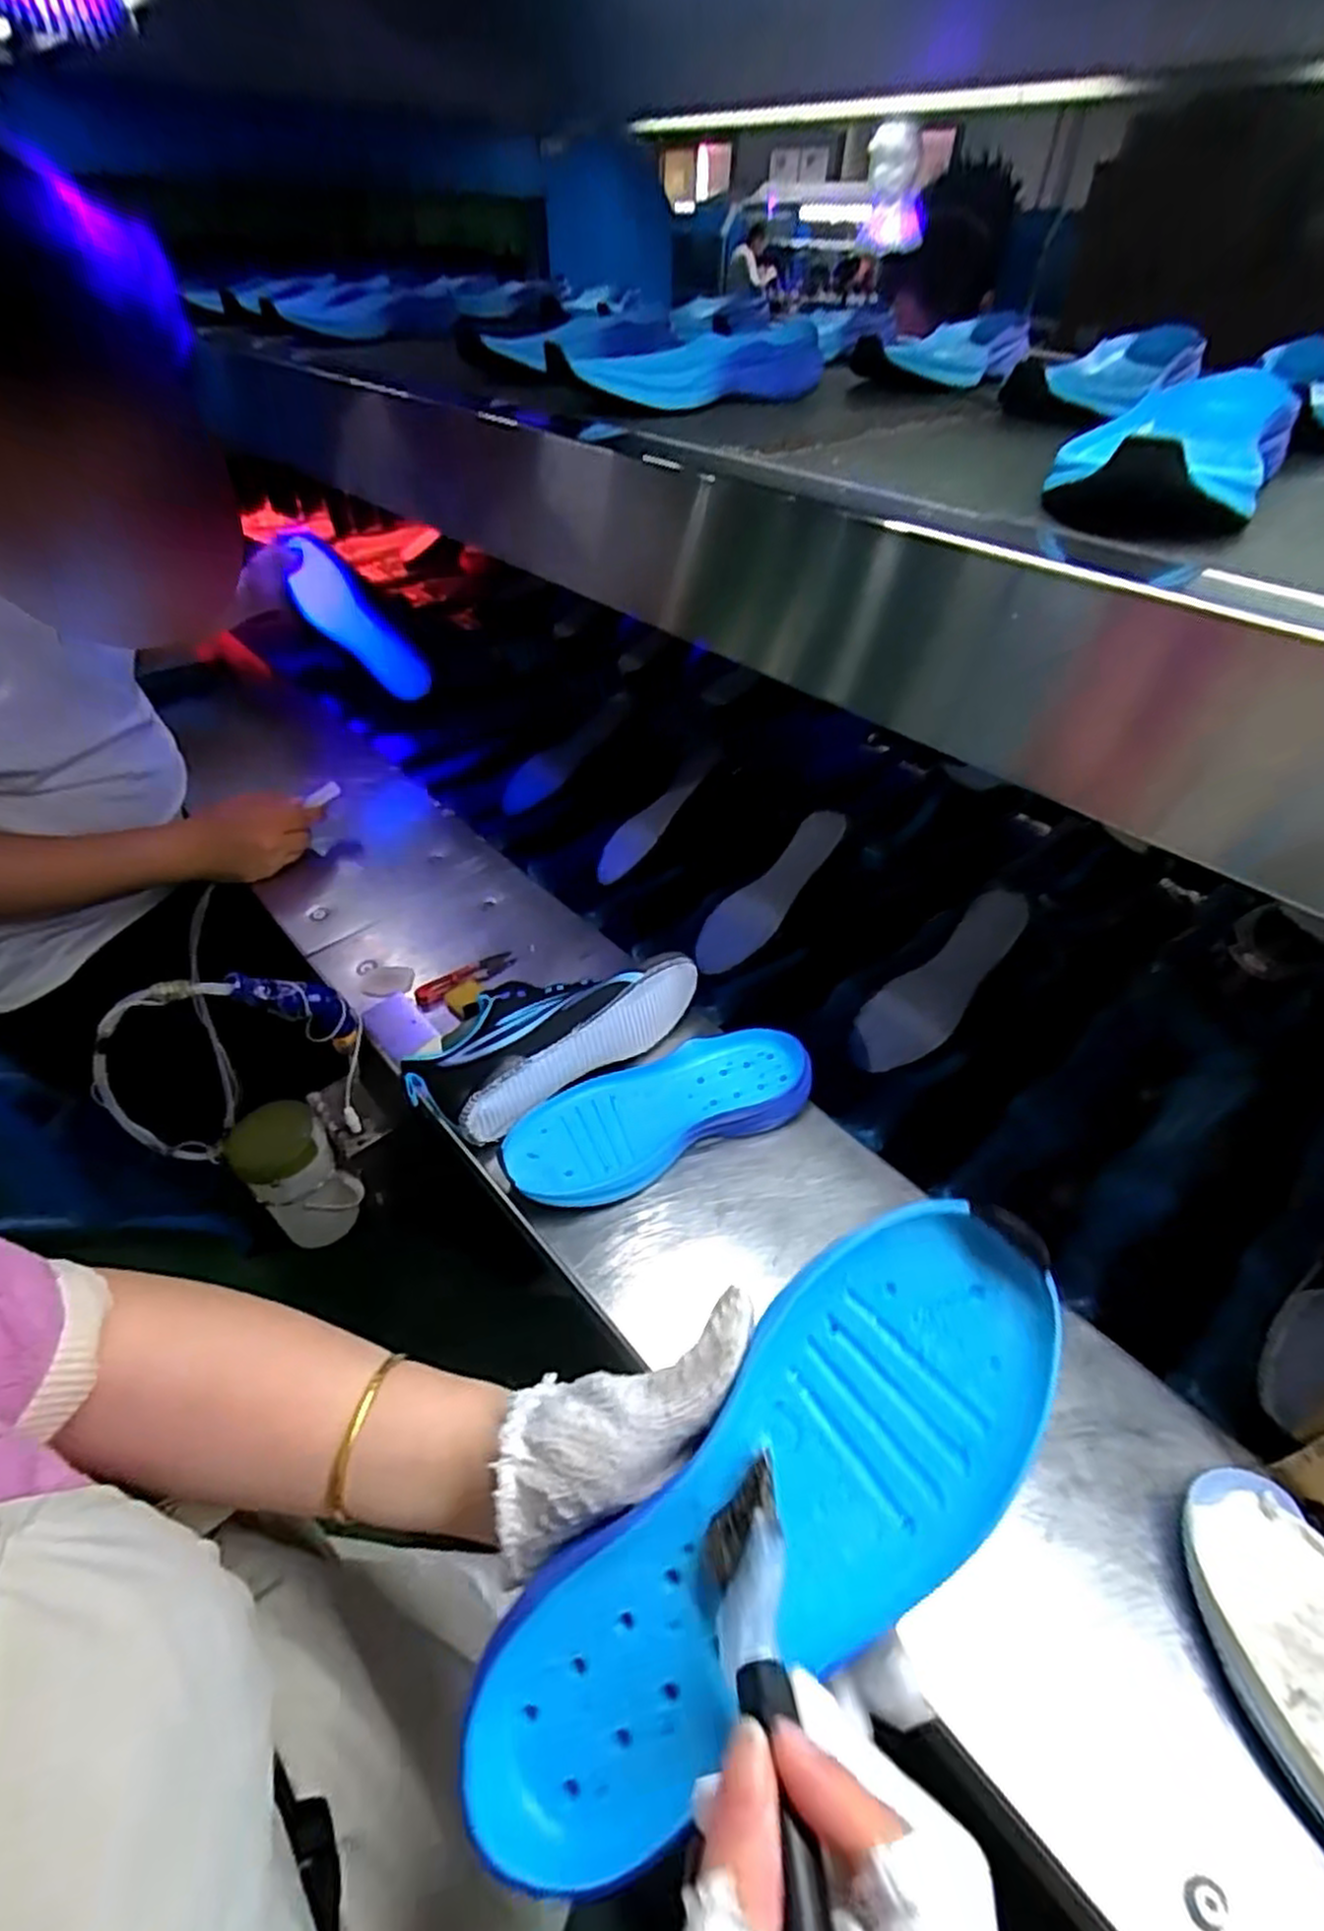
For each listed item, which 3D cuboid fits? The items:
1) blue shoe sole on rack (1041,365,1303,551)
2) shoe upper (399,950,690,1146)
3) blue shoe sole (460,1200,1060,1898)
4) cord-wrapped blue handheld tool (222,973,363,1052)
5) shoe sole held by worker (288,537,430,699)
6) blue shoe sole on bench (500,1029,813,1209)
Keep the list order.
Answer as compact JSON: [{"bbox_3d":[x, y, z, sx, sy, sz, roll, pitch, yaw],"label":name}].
[{"bbox_3d":[0.294,-0.284,0.422,0.082,0.041,0.265,29,50,22],"label":"blue shoe sole on rack"},{"bbox_3d":[-0.087,0.052,0.637,0.239,0.097,0.097,-27,54,-27],"label":"shoe upper"},{"bbox_3d":[0.040,0.187,0.261,0.238,0.031,0.090,-42,59,-9],"label":"blue shoe sole"},{"bbox_3d":[-0.287,0.035,0.620,0.026,0.138,0.039,31,78,23],"label":"cord-wrapped blue handheld tool"},{"bbox_3d":[-0.399,-0.439,0.992,0.214,0.099,0.020,45,44,-20],"label":"shoe sole held by worker"},{"bbox_3d":[-0.001,0.116,0.598,0.248,0.035,0.099,-16,49,-19],"label":"blue shoe sole on bench"}]

